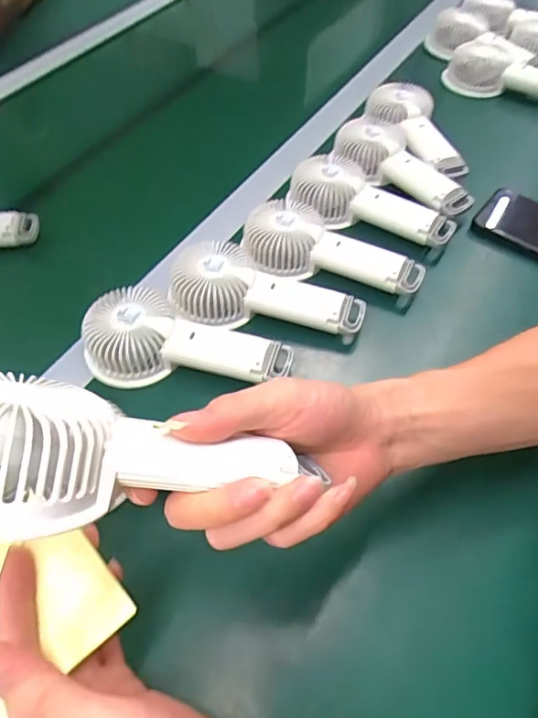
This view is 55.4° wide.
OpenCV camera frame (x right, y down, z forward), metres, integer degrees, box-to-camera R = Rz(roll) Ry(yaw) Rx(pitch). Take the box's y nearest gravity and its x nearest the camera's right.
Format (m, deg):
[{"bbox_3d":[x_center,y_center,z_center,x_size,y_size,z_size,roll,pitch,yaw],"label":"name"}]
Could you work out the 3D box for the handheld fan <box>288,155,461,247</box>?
[{"bbox_3d":[0.102,-0.159,0.529,0.173,0.038,0.066,27,59,17],"label":"handheld fan"}]

